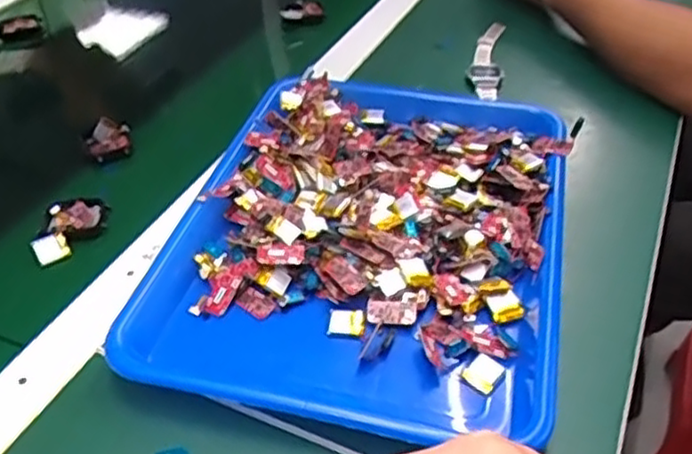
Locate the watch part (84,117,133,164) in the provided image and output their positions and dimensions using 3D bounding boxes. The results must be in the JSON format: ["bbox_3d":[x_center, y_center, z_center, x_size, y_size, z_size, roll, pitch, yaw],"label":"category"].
[{"bbox_3d":[-0.204,-0.076,0.604,0.037,0.020,0.037,0,41,0],"label":"watch part"}]

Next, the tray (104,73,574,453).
[{"bbox_3d":[0.020,0.001,0.492,0.250,0.037,0.321,10,42,11],"label":"tray"}]

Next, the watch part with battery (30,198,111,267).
[{"bbox_3d":[-0.201,0.002,0.514,0.042,0.013,0.060,1,41,1],"label":"watch part with battery"}]

